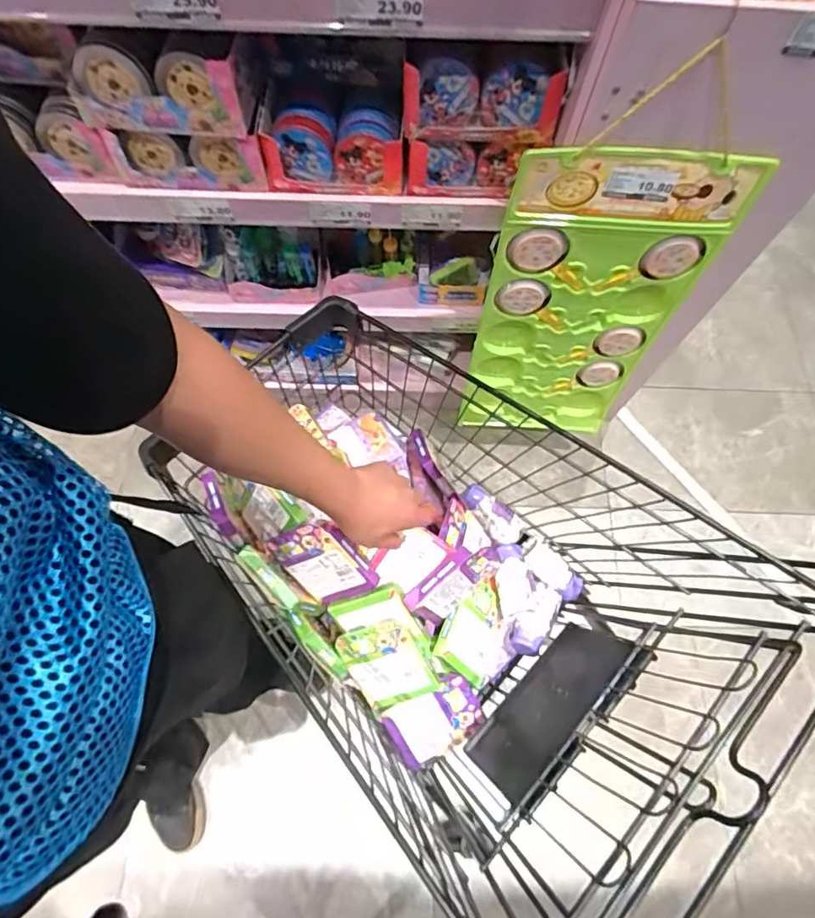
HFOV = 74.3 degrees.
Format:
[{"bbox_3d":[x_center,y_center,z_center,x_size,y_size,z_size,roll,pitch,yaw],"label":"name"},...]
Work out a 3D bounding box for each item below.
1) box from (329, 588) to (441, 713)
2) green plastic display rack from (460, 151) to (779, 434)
[{"bbox_3d":[-0.030,0.244,0.682,0.104,0.022,0.154,-23,97,12],"label":"box"},{"bbox_3d":[0.286,-0.227,0.953,0.308,0.653,0.052,6,68,0],"label":"green plastic display rack"}]

